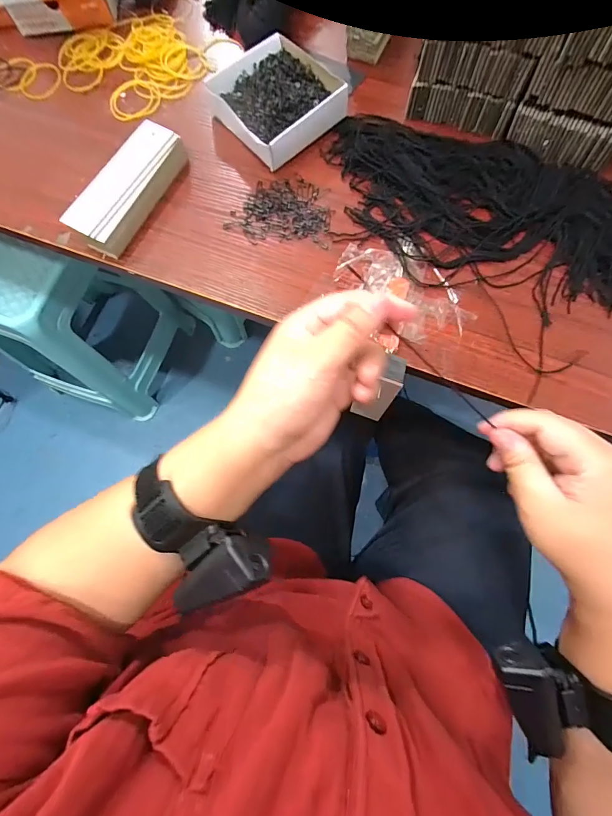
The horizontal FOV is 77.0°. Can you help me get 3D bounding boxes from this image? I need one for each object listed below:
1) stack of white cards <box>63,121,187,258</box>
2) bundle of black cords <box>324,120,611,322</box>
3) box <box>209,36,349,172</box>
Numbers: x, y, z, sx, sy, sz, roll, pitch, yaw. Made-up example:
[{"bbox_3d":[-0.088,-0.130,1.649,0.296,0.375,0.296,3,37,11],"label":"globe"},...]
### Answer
[{"bbox_3d":[-0.156,-0.198,0.345,0.039,0.033,0.126,28,78,9],"label":"stack of white cards"},{"bbox_3d":[0.151,-0.174,0.328,0.288,0.019,0.120,20,77,7],"label":"bundle of black cords"},{"bbox_3d":[-0.027,-0.292,0.365,0.112,0.031,0.107,43,81,12],"label":"box"}]

